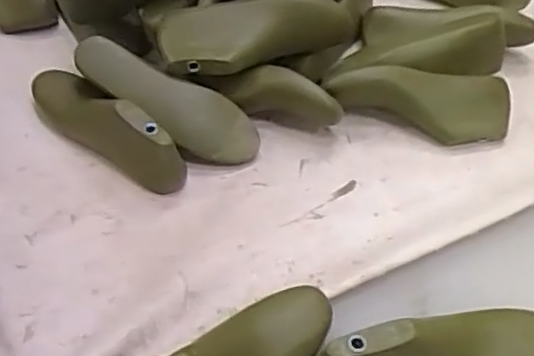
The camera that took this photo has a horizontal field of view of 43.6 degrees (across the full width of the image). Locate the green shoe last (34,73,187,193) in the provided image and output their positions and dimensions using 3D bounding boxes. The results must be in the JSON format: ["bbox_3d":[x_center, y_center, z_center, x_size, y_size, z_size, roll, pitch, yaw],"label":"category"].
[{"bbox_3d":[-0.198,-0.071,0.802,0.242,0.078,0.059,34,56,23],"label":"green shoe last"}]

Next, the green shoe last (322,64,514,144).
[{"bbox_3d":[0.198,-0.094,0.862,0.240,0.069,0.078,-2,51,-5],"label":"green shoe last"}]

